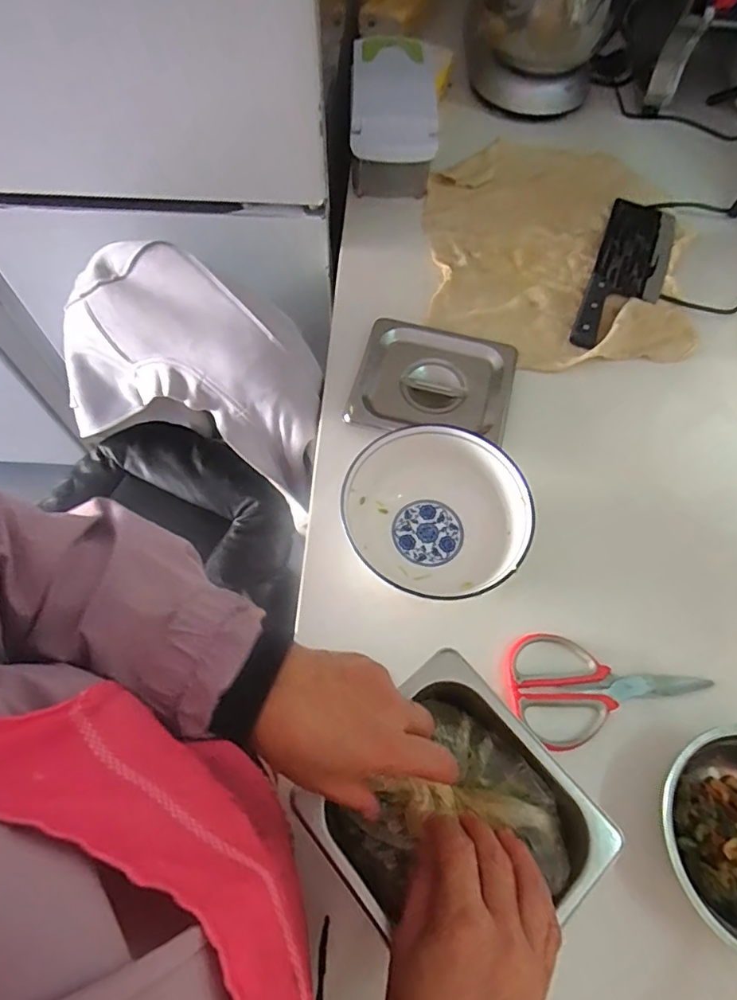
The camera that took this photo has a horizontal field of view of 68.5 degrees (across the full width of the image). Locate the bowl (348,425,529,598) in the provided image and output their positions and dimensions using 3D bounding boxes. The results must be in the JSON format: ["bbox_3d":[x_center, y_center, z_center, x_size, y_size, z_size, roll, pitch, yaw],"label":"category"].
[{"bbox_3d":[0.066,0.015,0.522,0.164,0.076,0.159,1,64,-1],"label":"bowl"}]

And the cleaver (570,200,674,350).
[{"bbox_3d":[0.344,-0.300,0.715,0.091,0.015,0.291,22,66,9],"label":"cleaver"}]

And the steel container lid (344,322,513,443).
[{"bbox_3d":[0.077,-0.135,0.622,0.173,0.025,0.155,13,65,5],"label":"steel container lid"}]

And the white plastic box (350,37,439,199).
[{"bbox_3d":[0.032,-0.516,0.752,0.108,0.137,0.189,-1,64,-2],"label":"white plastic box"}]

